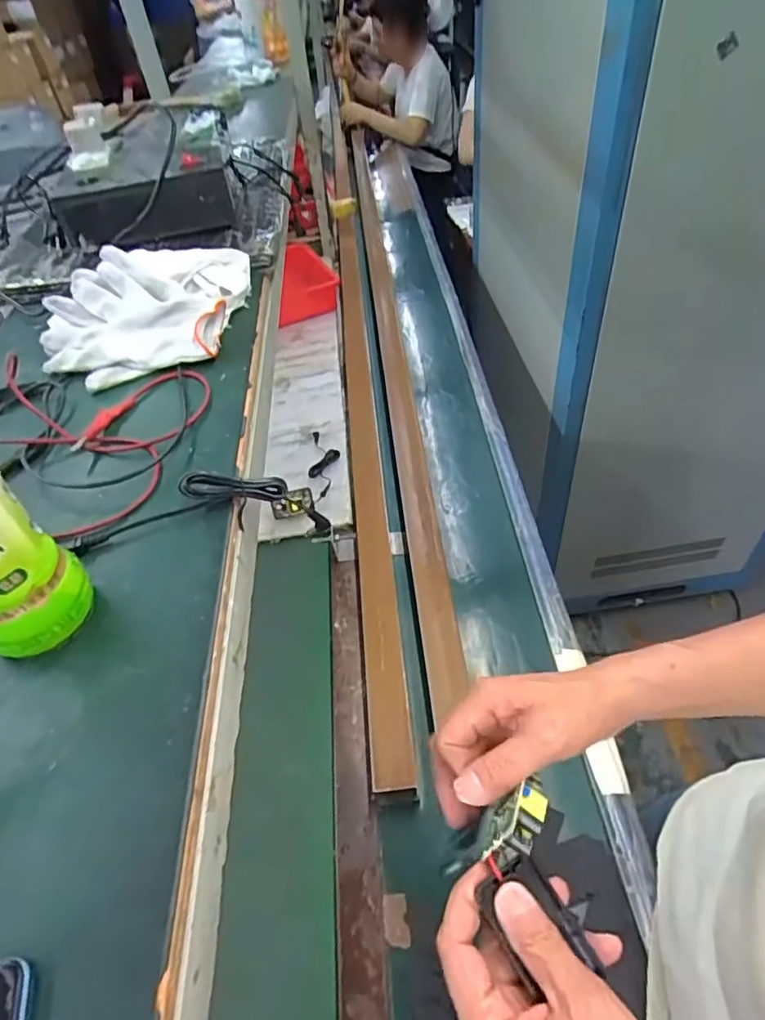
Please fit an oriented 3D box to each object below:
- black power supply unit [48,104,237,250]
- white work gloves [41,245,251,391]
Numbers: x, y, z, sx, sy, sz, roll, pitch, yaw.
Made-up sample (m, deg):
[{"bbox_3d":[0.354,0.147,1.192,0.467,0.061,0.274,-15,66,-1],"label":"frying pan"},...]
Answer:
[{"bbox_3d":[-0.276,-0.347,0.659,0.202,0.064,0.048,-10,47,-2],"label":"black power supply unit"},{"bbox_3d":[-0.238,-0.199,0.562,0.205,0.053,0.175,-10,47,-2],"label":"white work gloves"}]

